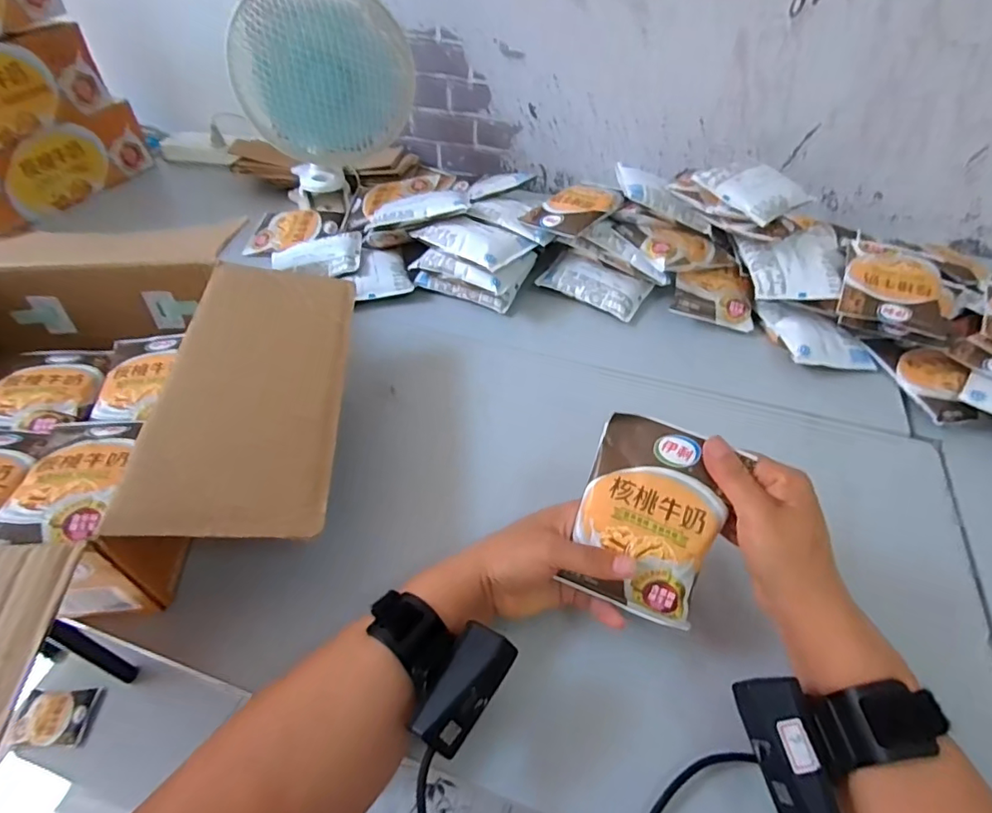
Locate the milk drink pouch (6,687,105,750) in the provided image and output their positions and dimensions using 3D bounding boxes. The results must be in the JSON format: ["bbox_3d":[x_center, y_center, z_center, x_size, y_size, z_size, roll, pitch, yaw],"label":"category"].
[{"bbox_3d":[-0.873,0.614,1.058,0.150,0.027,0.100,0,47,-1],"label":"milk drink pouch"}]

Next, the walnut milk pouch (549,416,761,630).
[{"bbox_3d":[0.105,0.076,0.371,0.091,0.015,0.128,20,86,18],"label":"walnut milk pouch"}]

